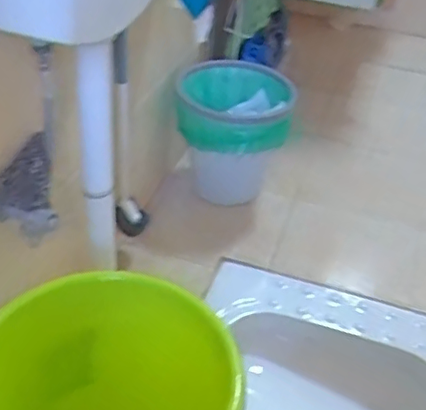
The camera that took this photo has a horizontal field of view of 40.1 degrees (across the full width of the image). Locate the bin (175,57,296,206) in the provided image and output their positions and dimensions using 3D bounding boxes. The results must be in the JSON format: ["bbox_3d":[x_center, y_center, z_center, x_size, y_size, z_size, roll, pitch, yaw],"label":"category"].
[{"bbox_3d":[0.046,-0.137,1.354,0.260,0.304,0.250,12,40,7],"label":"bin"}]

